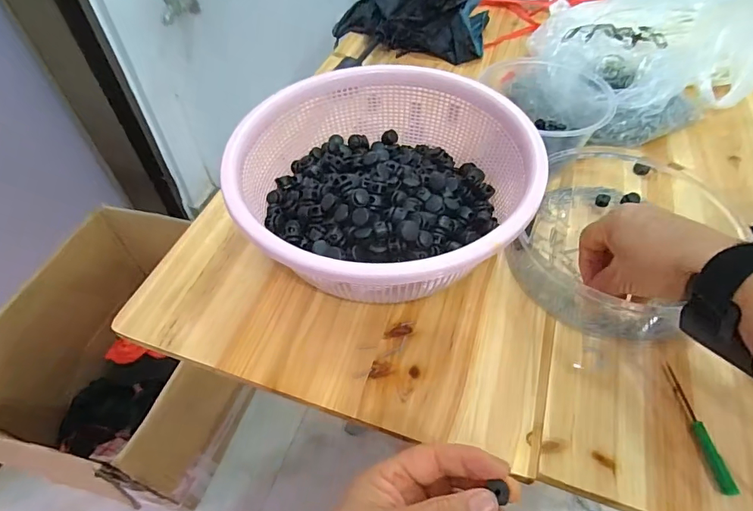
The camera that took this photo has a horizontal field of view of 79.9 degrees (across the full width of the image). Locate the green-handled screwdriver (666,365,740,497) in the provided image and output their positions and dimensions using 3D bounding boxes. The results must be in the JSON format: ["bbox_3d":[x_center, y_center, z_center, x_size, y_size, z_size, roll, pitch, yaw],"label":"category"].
[{"bbox_3d":[0.242,0.127,0.340,0.011,0.010,0.097,-2,51,0],"label":"green-handled screwdriver"}]

